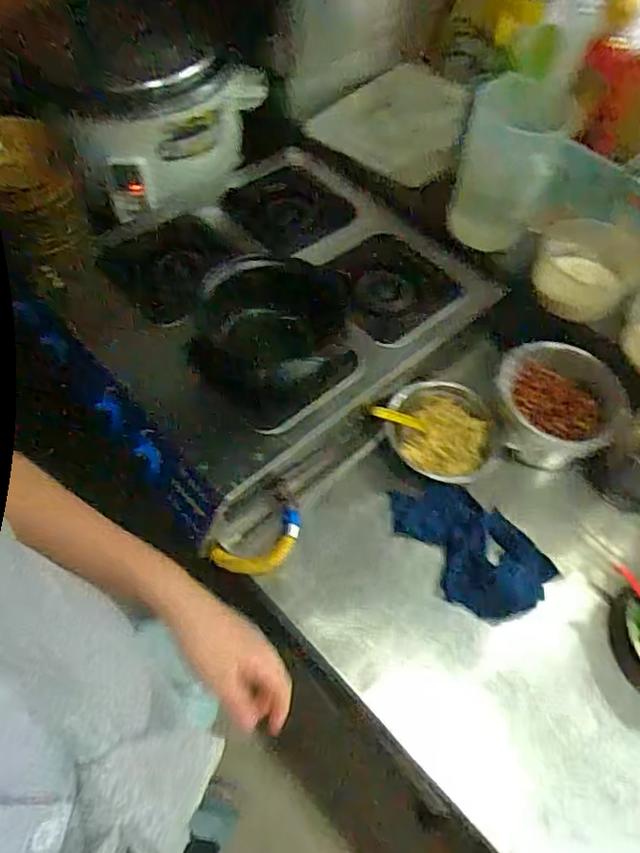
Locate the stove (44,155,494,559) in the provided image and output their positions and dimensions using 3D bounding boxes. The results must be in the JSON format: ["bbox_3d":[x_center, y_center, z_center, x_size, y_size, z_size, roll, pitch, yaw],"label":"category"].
[{"bbox_3d":[-0.083,-0.161,0.850,0.477,0.123,0.534,40,64,19],"label":"stove"}]

